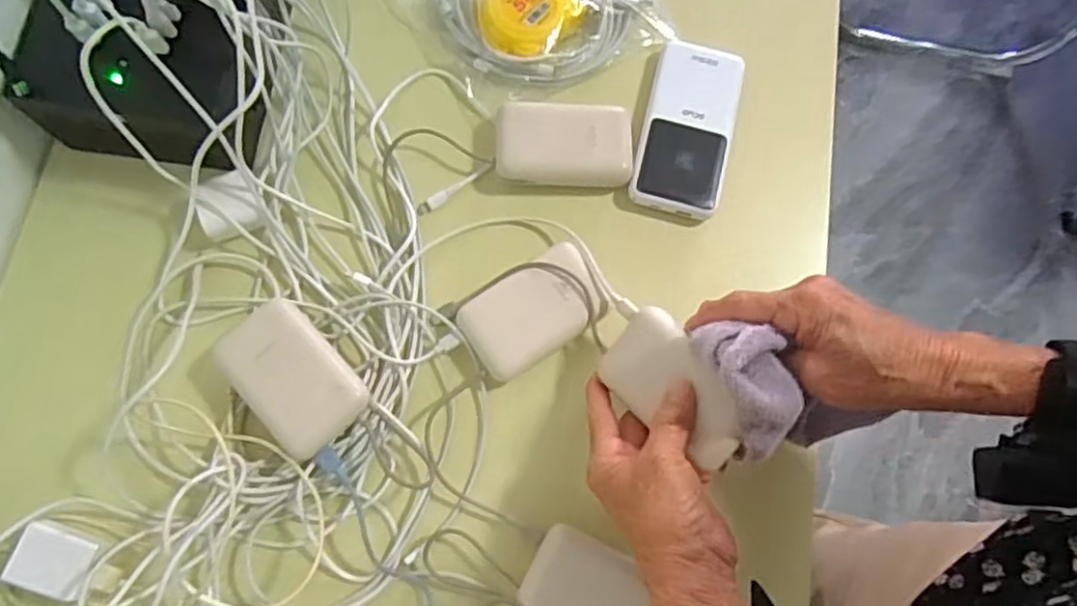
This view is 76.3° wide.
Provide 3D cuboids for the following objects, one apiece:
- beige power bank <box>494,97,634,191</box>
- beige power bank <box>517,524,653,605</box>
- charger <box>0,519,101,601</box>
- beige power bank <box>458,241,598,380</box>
[{"bbox_3d":[0.020,-0.123,0.521,0.102,0.024,0.065,1,75,-4],"label":"beige power bank"},{"bbox_3d":[0.040,0.191,0.441,0.097,0.014,0.063,30,75,4],"label":"beige power bank"},{"bbox_3d":[-0.304,0.163,0.435,0.052,0.019,0.039,17,75,0],"label":"charger"},{"bbox_3d":[-0.005,0.007,0.490,0.098,0.021,0.059,-32,80,-12],"label":"beige power bank"}]

